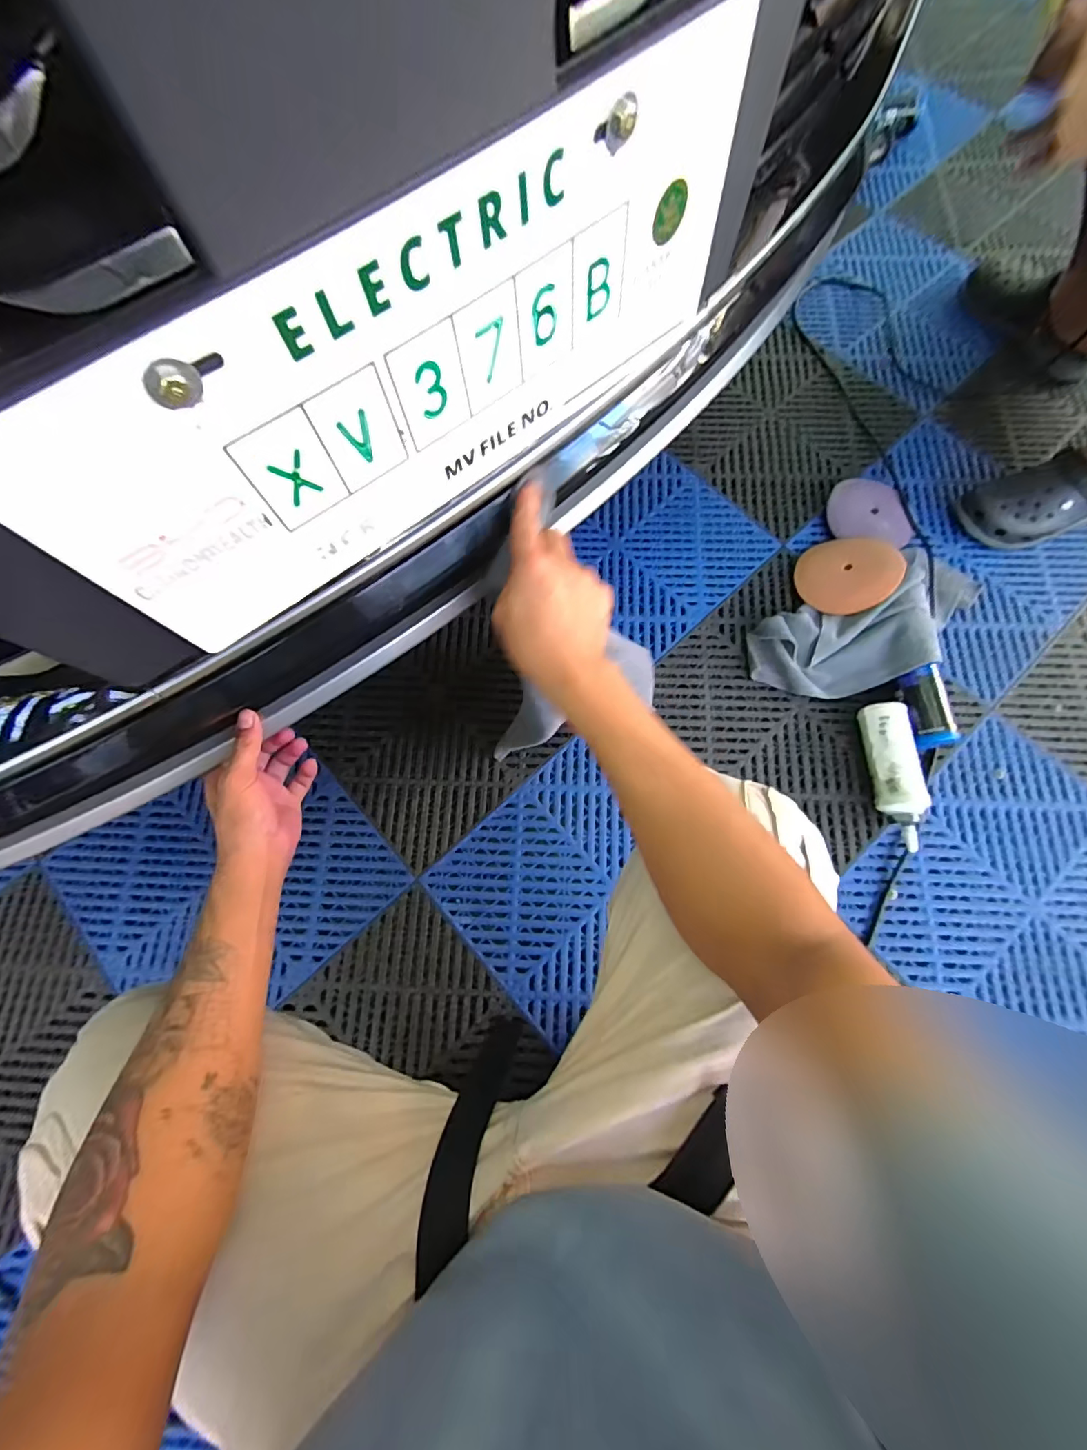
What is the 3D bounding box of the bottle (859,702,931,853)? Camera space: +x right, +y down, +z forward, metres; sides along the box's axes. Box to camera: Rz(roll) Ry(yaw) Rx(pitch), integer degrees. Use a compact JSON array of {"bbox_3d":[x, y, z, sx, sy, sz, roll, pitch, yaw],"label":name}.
[{"bbox_3d":[0.495,0.069,0.696,0.058,0.058,0.207,-4,74,1],"label":"bottle"}]

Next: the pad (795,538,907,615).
[{"bbox_3d":[0.479,-0.241,0.779,0.138,0.013,0.141,-50,56,0],"label":"pad"}]

